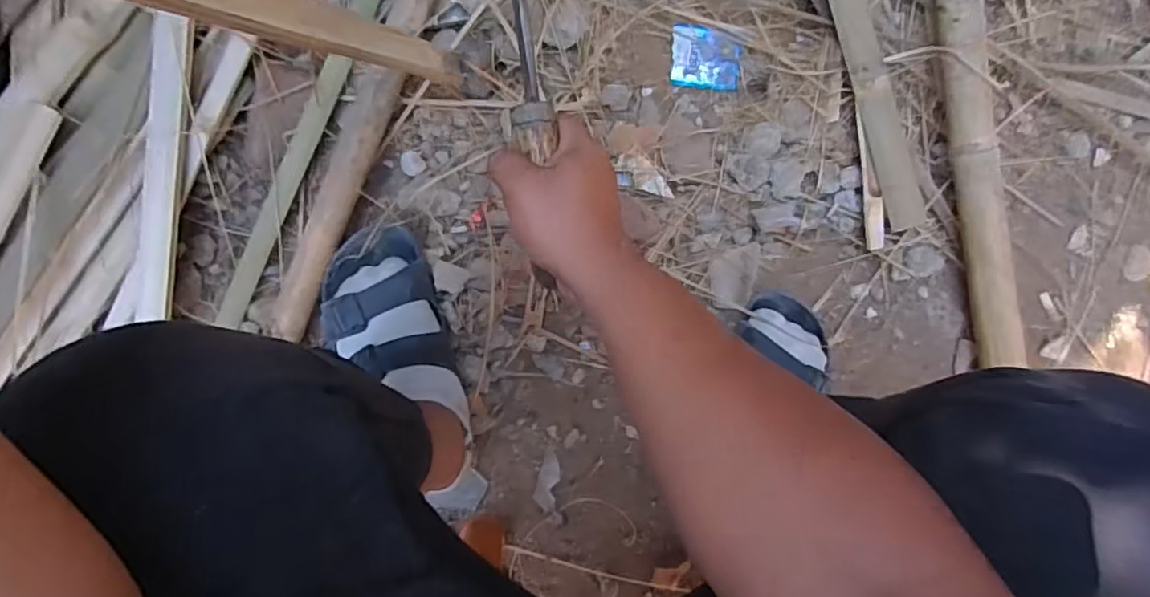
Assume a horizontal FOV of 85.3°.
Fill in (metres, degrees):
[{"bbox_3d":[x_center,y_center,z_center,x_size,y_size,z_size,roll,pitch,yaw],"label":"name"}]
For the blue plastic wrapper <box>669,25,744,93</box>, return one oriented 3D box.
[{"bbox_3d":[0.138,-0.255,0.662,0.072,0.010,0.060,8,94,-4],"label":"blue plastic wrapper"}]

